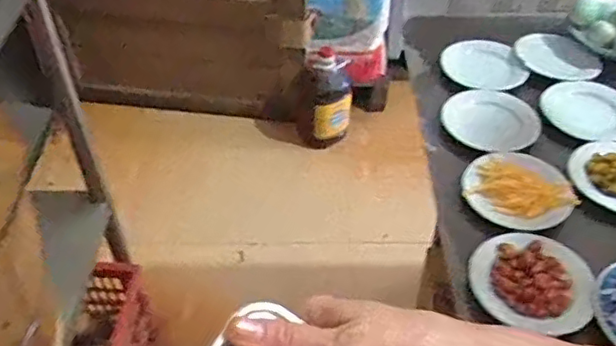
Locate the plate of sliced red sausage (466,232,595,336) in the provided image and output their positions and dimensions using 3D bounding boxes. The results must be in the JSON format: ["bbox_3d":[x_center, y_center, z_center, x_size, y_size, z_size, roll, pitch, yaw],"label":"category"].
[{"bbox_3d":[0.237,0.112,0.660,0.125,0.018,0.117,0,45,0],"label":"plate of sliced red sausage"}]

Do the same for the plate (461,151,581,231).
[{"bbox_3d":[0.260,0.020,0.766,0.129,0.022,0.111,17,47,16],"label":"plate"}]

